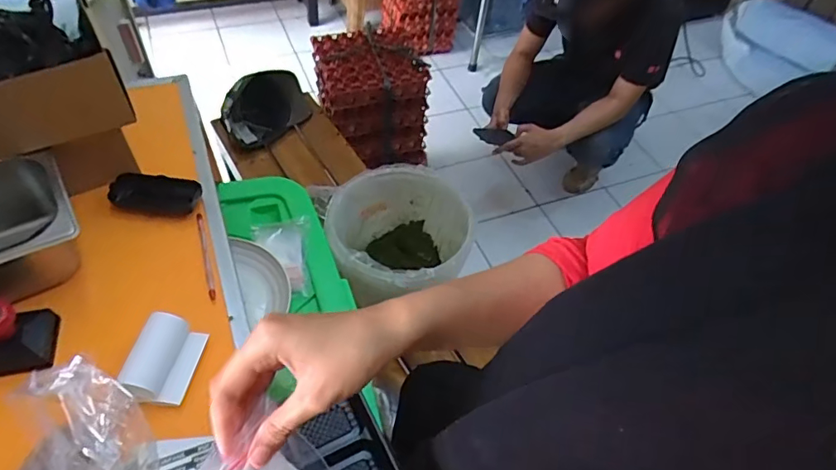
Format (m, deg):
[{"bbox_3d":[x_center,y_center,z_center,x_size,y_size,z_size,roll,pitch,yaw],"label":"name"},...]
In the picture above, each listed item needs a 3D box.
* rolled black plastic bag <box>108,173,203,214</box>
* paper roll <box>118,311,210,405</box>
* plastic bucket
[{"bbox_3d":[-0.347,-0.054,0.681,0.107,0.029,0.048,5,51,-2],"label":"rolled black plastic bag"},{"bbox_3d":[-0.261,0.128,0.530,0.051,0.042,0.088,10,51,2],"label":"paper roll"},{"bbox_3d":[-0.030,0.041,0.973,0.255,0.221,0.262,3,51,-4],"label":"plastic bucket"}]

